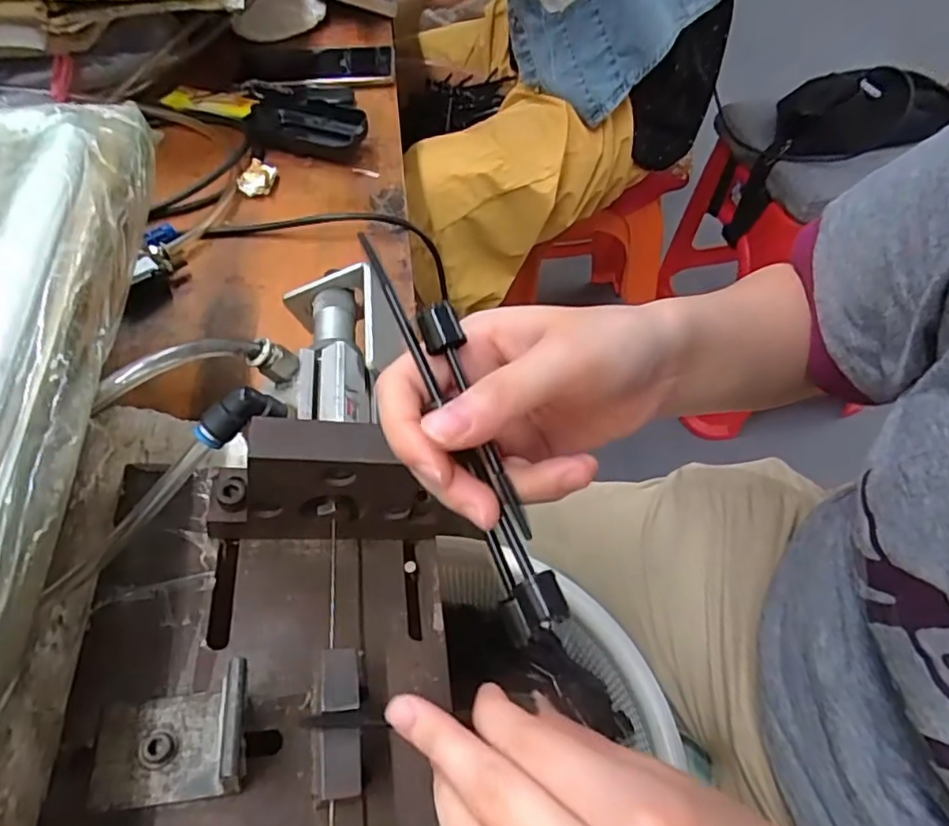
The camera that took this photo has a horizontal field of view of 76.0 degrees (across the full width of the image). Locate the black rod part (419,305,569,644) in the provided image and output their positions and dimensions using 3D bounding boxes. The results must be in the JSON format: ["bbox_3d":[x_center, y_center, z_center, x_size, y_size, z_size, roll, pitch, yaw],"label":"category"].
[{"bbox_3d":[0.001,0.002,0.215,0.014,0.009,0.088,-20,87,-12],"label":"black rod part"}]

